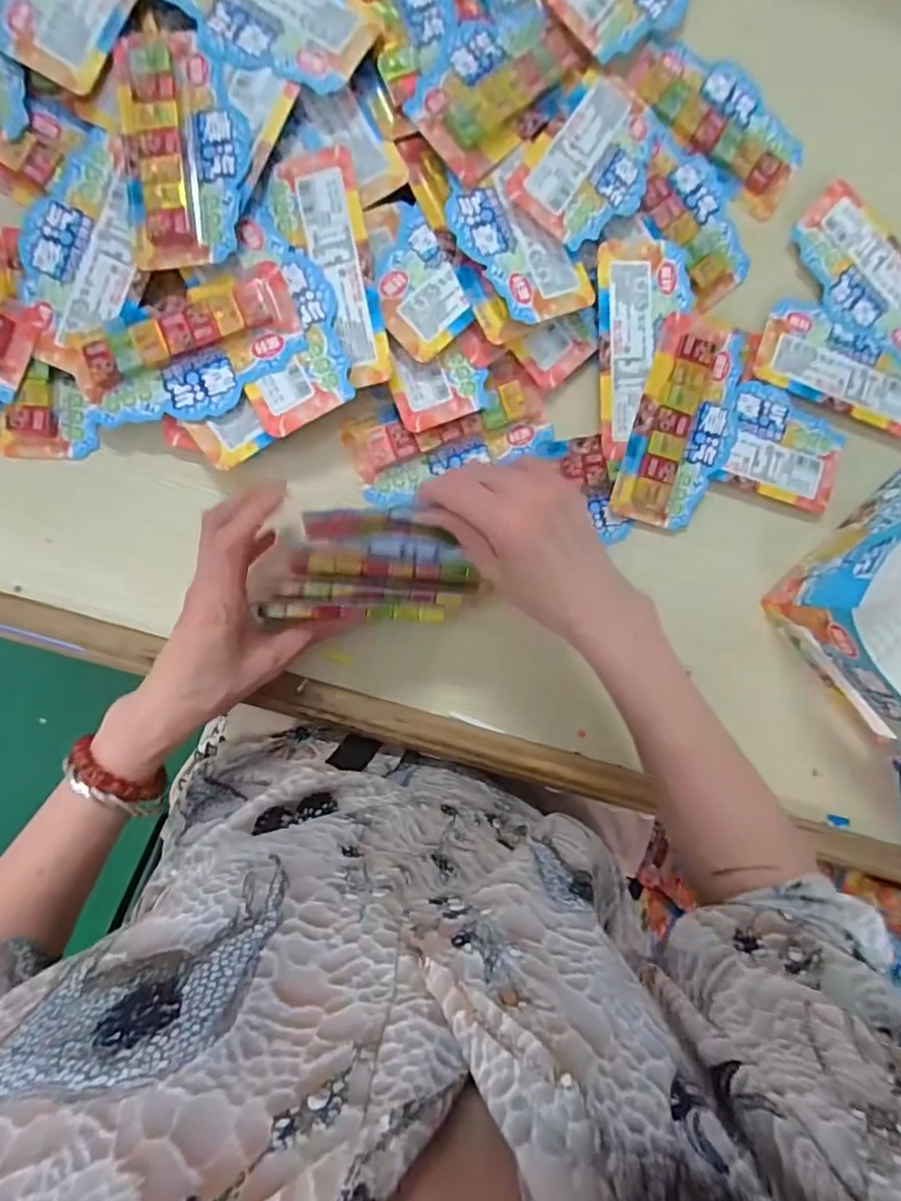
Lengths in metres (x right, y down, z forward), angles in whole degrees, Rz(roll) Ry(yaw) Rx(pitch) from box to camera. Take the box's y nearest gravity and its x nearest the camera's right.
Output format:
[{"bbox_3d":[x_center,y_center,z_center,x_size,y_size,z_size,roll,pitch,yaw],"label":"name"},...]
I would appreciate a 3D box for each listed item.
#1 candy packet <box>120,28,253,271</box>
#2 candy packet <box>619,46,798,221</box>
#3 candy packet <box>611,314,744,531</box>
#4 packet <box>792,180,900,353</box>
[{"bbox_3d":[-0.163,-0.280,0.365,0.072,0.011,0.140,-4,95,-7],"label":"candy packet"},{"bbox_3d":[0.199,-0.359,0.440,0.145,0.013,0.074,34,89,-8],"label":"candy packet"},{"bbox_3d":[0.174,-0.127,0.436,0.079,0.017,0.146,13,92,-8],"label":"candy packet"},{"bbox_3d":[0.328,-0.249,0.466,0.146,0.007,0.081,42,88,-8],"label":"packet"}]

